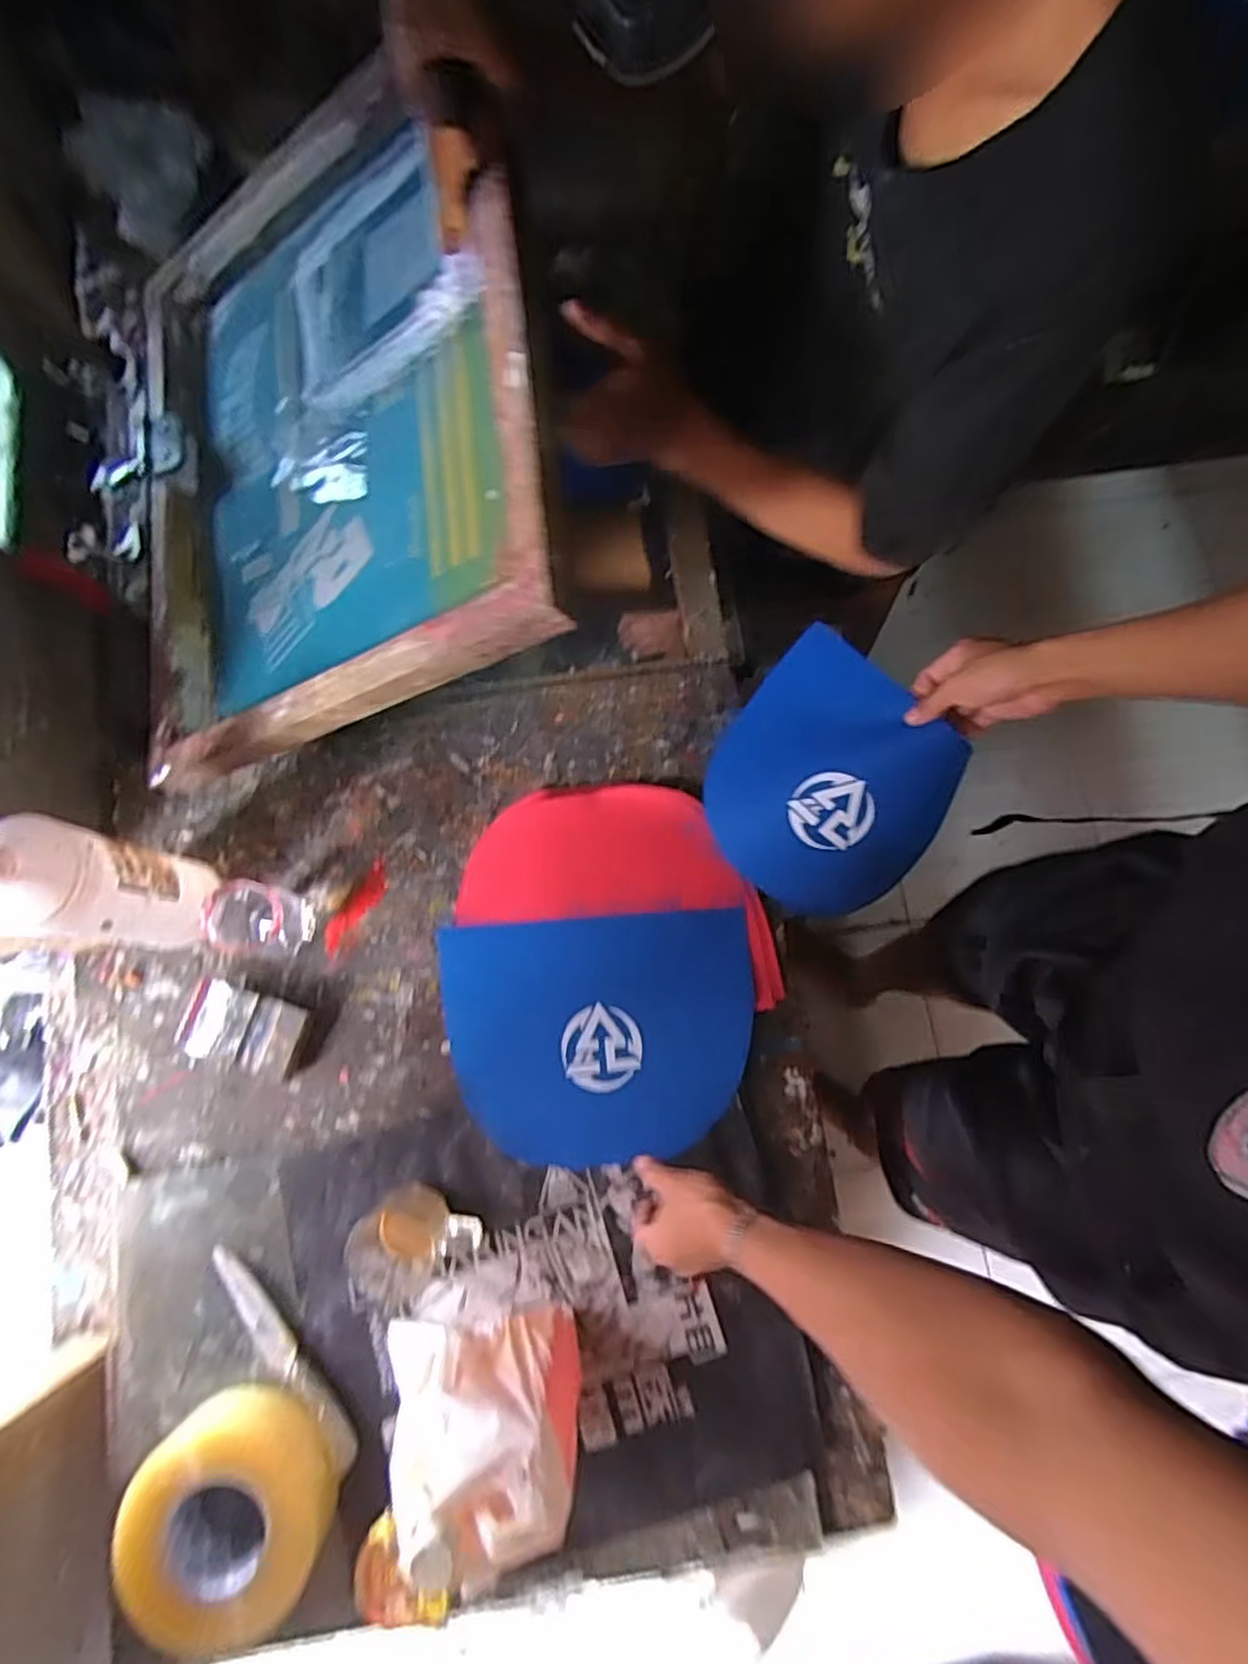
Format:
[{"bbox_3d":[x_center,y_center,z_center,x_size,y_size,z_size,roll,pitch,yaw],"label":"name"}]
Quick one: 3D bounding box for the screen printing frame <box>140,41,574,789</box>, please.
[{"bbox_3d":[-0.265,-0.356,0.634,0.453,0.057,0.544,-14,76,29],"label":"screen printing frame"}]

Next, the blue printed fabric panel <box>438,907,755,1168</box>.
[{"bbox_3d":[-0.023,0.191,0.689,0.290,0.007,0.220,-4,77,-1],"label":"blue printed fabric panel"}]

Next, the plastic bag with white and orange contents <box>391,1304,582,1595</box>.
[{"bbox_3d":[-0.110,0.417,0.522,0.153,0.215,0.062,6,79,1],"label":"plastic bag with white and orange contents"}]

